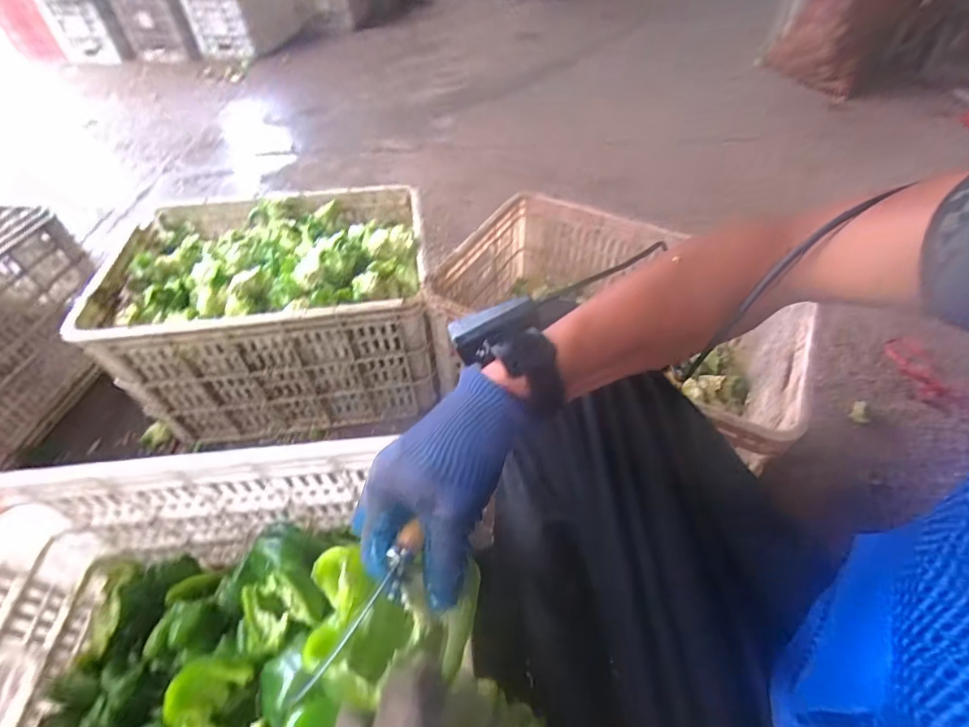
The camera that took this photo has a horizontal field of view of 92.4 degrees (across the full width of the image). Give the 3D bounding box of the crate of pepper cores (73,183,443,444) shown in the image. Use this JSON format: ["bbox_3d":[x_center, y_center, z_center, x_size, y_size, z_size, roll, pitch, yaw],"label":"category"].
[{"bbox_3d":[-0.348,-0.096,0.842,0.497,0.282,0.323,-5,48,-4],"label":"crate of pepper cores"}]

